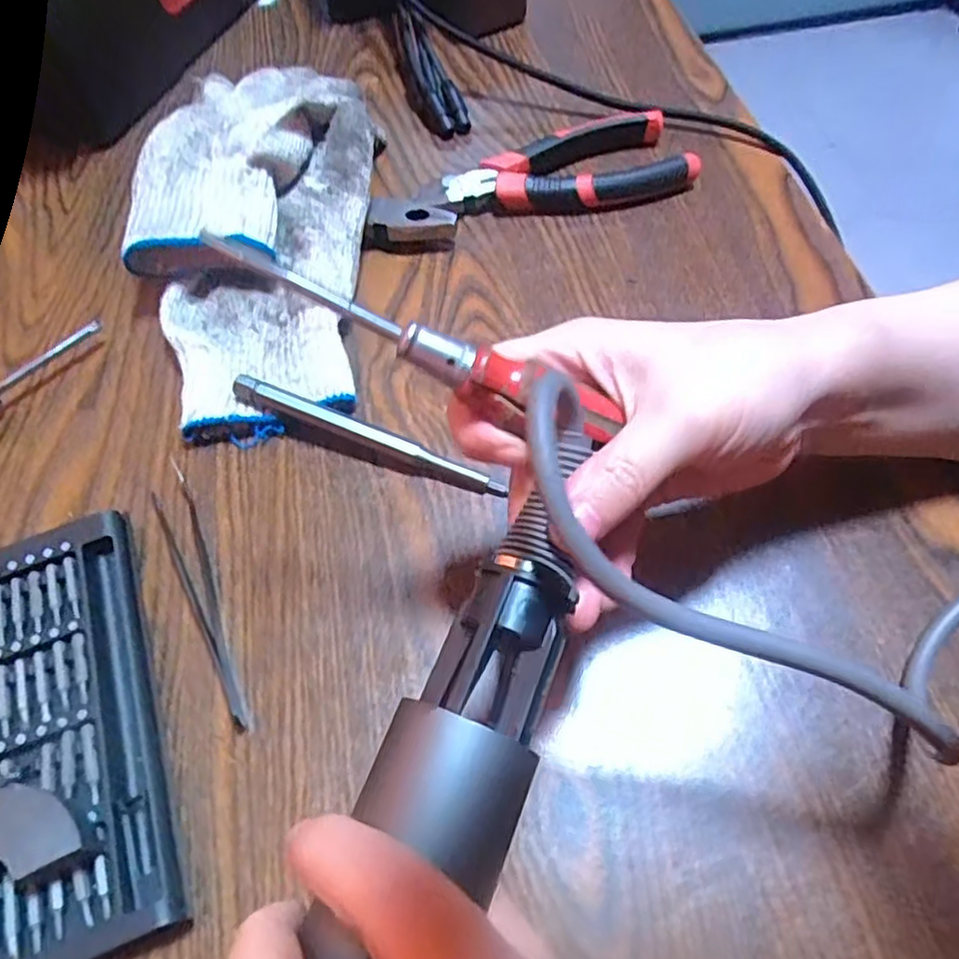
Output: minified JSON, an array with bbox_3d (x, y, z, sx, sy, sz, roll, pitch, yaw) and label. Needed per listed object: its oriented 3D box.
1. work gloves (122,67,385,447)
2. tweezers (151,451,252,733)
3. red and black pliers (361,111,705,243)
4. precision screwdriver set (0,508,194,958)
[{"bbox_3d":[-0.118,-0.133,0.355,0.120,0.056,0.239,1,59,2],"label":"work gloves"},{"bbox_3d":[-0.115,0.044,0.280,0.016,0.004,0.117,-22,61,-11],"label":"tweezers"},{"bbox_3d":[0.028,-0.173,0.399,0.186,0.025,0.055,-12,59,-6],"label":"red and black pliers"},{"bbox_3d":[-0.147,0.087,0.246,0.062,0.016,0.153,-20,60,-10],"label":"precision screwdriver set"}]

